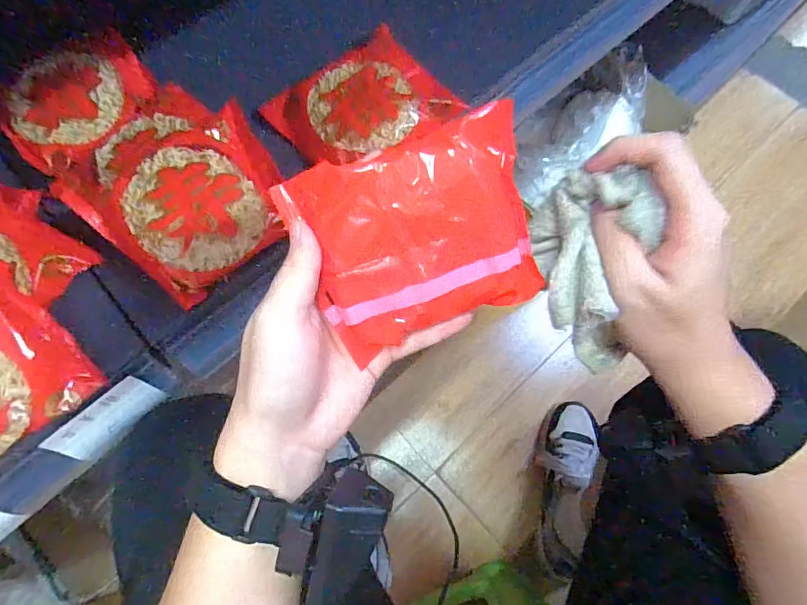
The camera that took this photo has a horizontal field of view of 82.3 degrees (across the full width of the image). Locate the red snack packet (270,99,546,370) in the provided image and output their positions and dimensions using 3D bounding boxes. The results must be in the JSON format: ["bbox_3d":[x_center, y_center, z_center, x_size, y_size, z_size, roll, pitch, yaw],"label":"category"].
[{"bbox_3d":[0.010,-0.034,0.256,0.123,0.025,0.104,-21,110,-7],"label":"red snack packet"}]

